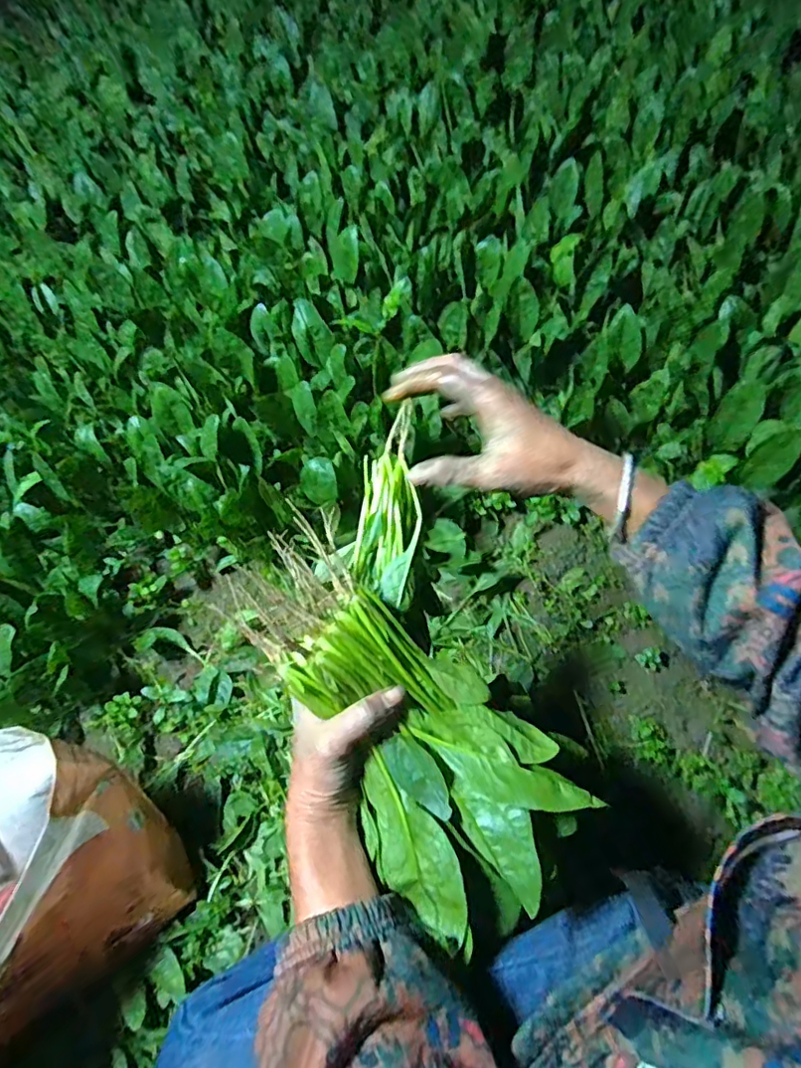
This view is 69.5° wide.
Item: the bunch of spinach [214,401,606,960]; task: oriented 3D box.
[{"bbox_3d":[0.004,0.101,0.401,0.163,0.069,0.337,-22,79,-8],"label":"bunch of spinach"}]

